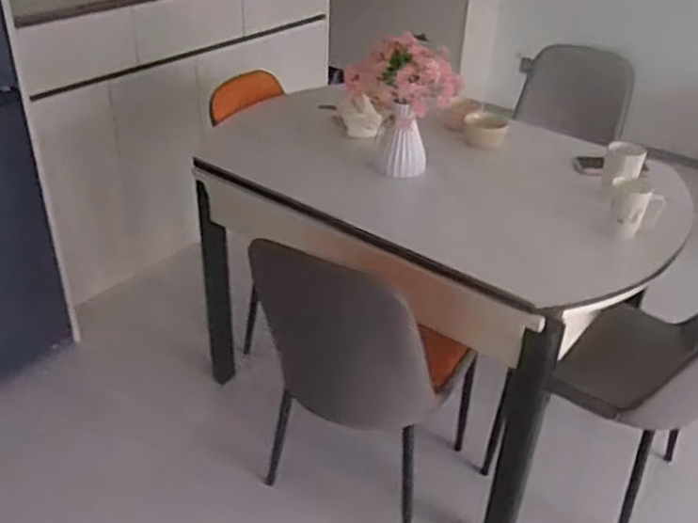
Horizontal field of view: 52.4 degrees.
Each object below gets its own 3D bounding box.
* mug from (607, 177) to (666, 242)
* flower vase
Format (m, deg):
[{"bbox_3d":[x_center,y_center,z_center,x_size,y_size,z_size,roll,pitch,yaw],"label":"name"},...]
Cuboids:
[{"bbox_3d":[0.574,-0.105,1.425,0.107,0.108,0.067,14,33,16],"label":"mug"},{"bbox_3d":[0.129,-0.344,1.595,0.179,0.295,0.204,-18,38,-31],"label":"flower vase"}]

